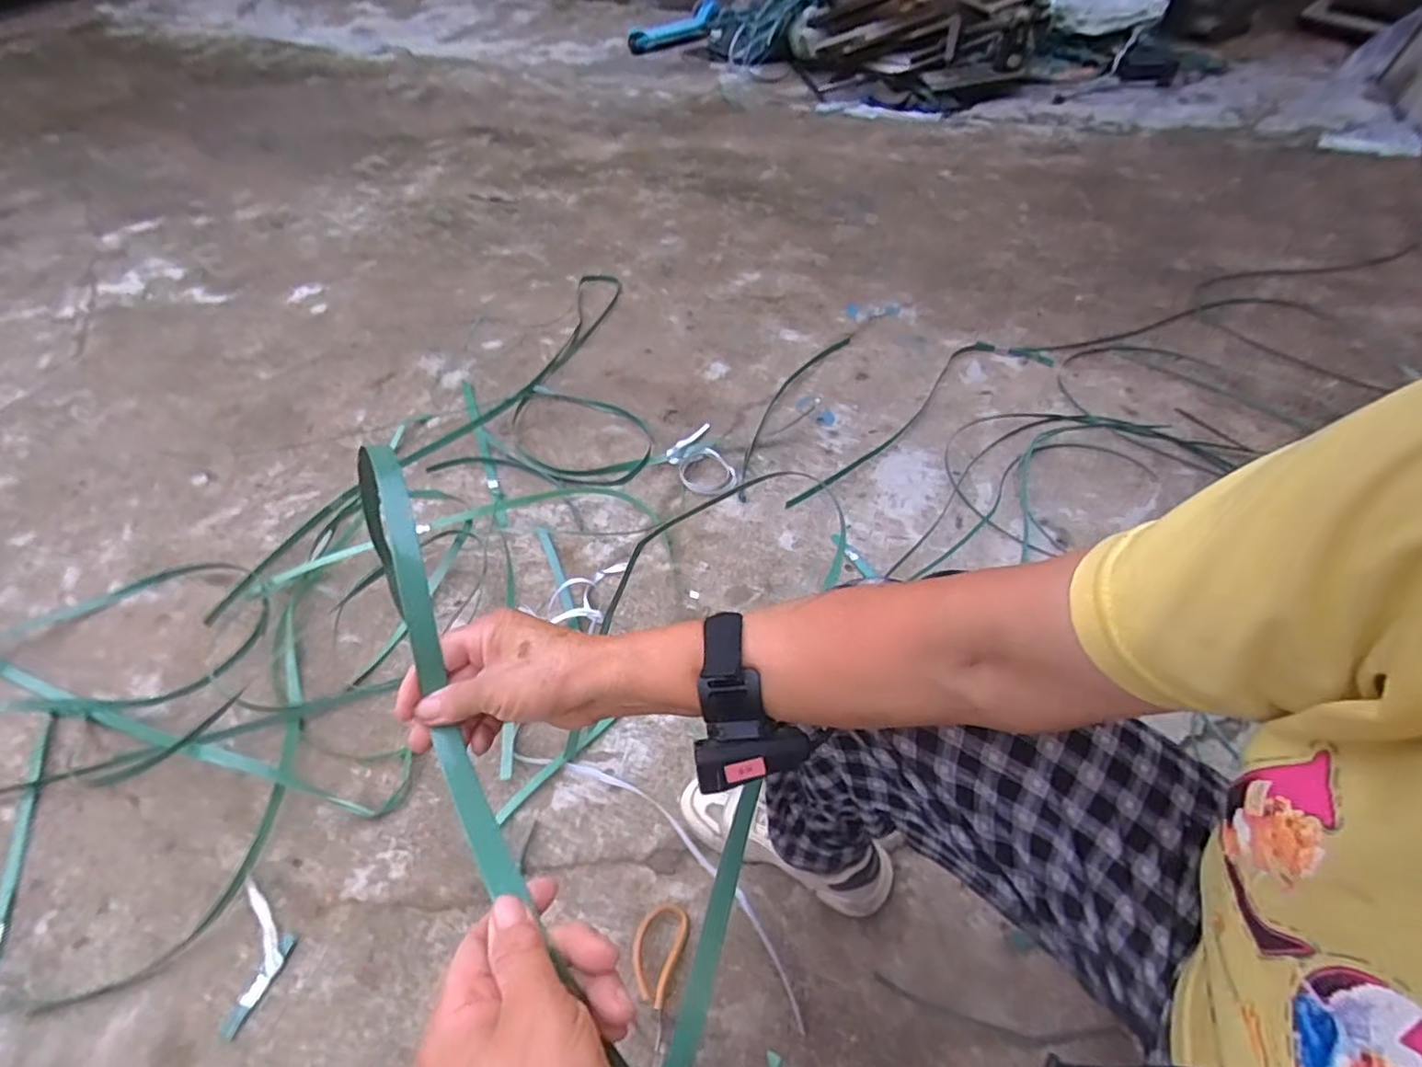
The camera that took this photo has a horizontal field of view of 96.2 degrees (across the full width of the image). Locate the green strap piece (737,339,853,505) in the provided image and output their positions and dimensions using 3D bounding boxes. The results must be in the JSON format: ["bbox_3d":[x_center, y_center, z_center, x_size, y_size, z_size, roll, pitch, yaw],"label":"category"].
[{"bbox_3d":[0.153,-0.259,1.306,0.076,0.018,0.540,20,52,18],"label":"green strap piece"}]

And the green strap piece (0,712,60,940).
[{"bbox_3d":[-0.866,0.401,0.790,0.020,0.014,0.391,-18,51,-14],"label":"green strap piece"}]

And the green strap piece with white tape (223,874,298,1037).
[{"bbox_3d":[-0.506,0.462,0.724,0.061,0.007,0.159,-15,50,-12],"label":"green strap piece with white tape"}]

